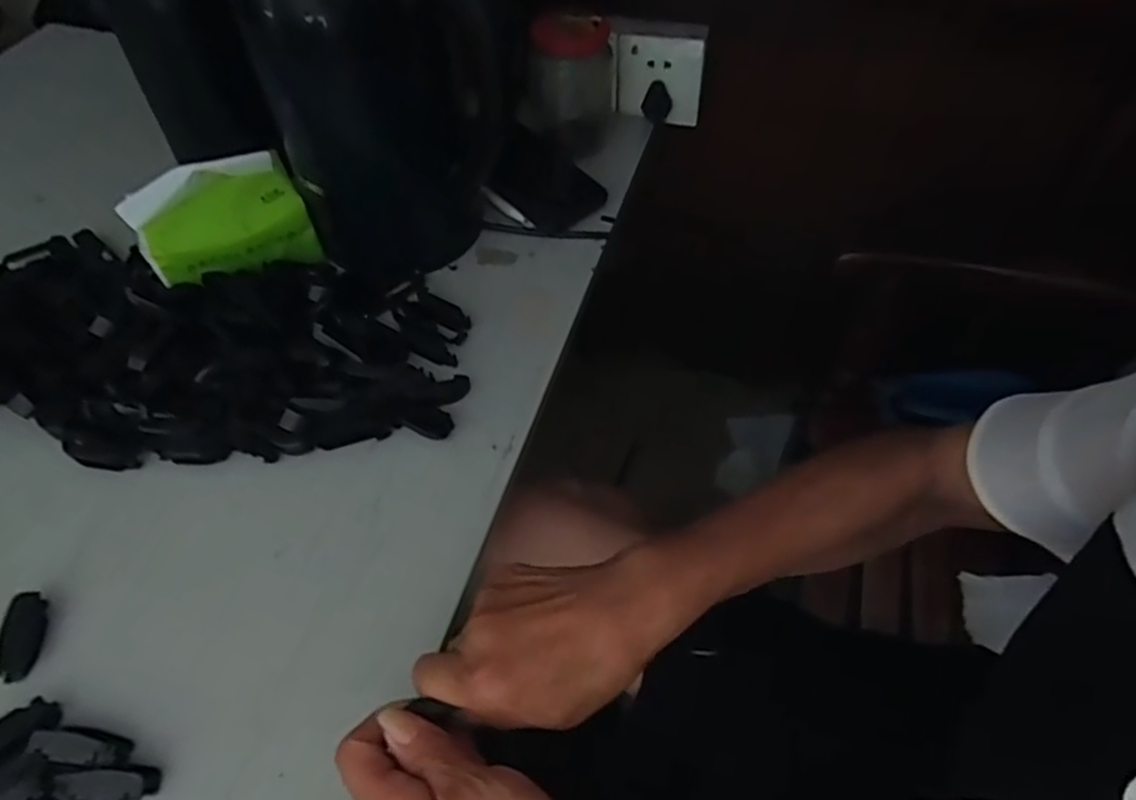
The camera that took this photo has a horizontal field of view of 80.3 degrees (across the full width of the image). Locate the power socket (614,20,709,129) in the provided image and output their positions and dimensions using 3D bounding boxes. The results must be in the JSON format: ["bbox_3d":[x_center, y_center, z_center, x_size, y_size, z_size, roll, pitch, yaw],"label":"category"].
[{"bbox_3d":[0.093,-0.330,0.680,0.085,0.091,0.030,8,54,8],"label":"power socket"}]

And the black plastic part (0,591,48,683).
[{"bbox_3d":[-0.322,0.138,0.395,0.016,0.017,0.049,-8,54,-4],"label":"black plastic part"}]

